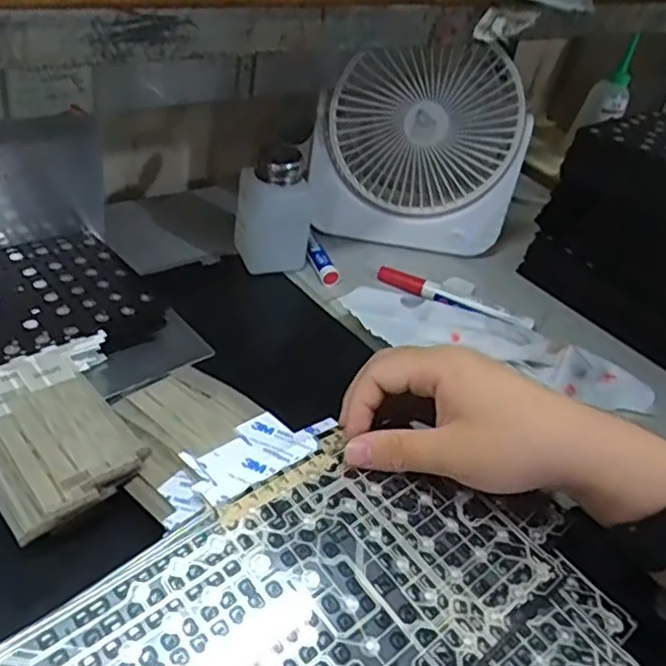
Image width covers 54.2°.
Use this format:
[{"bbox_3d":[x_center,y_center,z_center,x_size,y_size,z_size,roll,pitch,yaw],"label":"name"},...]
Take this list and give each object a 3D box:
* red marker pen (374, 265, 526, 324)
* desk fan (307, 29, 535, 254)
[{"bbox_3d":[0.099,-0.033,0.564,0.127,0.010,0.018,25,40,18],"label":"red marker pen"},{"bbox_3d":[0.074,-0.159,0.589,0.188,0.185,0.057,7,36,-1],"label":"desk fan"}]

